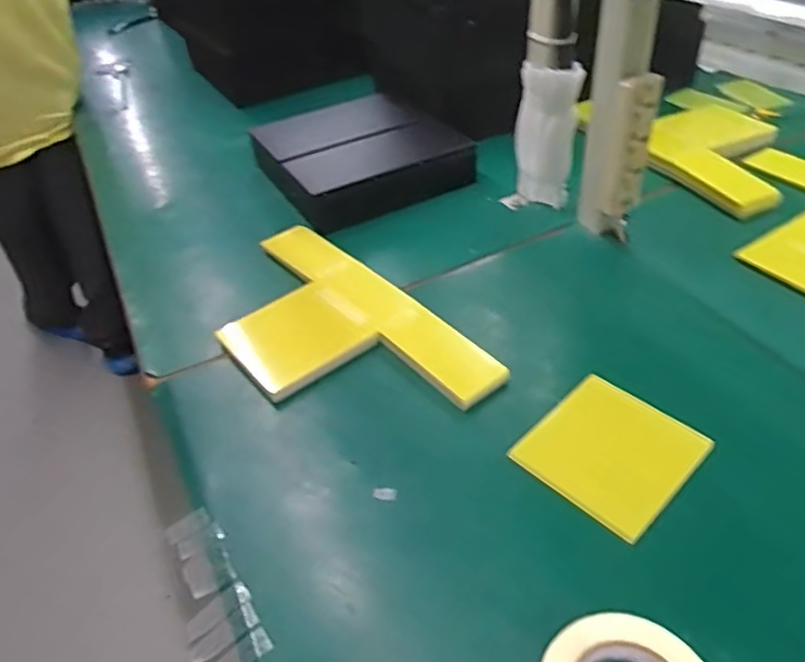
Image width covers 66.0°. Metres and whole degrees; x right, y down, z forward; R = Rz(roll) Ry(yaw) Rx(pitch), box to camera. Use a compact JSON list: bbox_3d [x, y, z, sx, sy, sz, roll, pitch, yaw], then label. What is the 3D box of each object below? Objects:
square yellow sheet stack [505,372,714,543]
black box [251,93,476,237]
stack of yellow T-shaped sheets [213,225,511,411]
[{"bbox_3d":[0.198,0.112,0.590,0.136,0.008,0.134,-40,56,-24],"label":"square yellow sheet stack"},{"bbox_3d":[-0.070,-0.302,1.052,0.310,0.074,0.318,-20,43,-16],"label":"black box"},{"bbox_3d":[-0.093,-0.002,0.735,0.211,0.035,0.402,-32,47,-27],"label":"stack of yellow T-shaped sheets"}]

